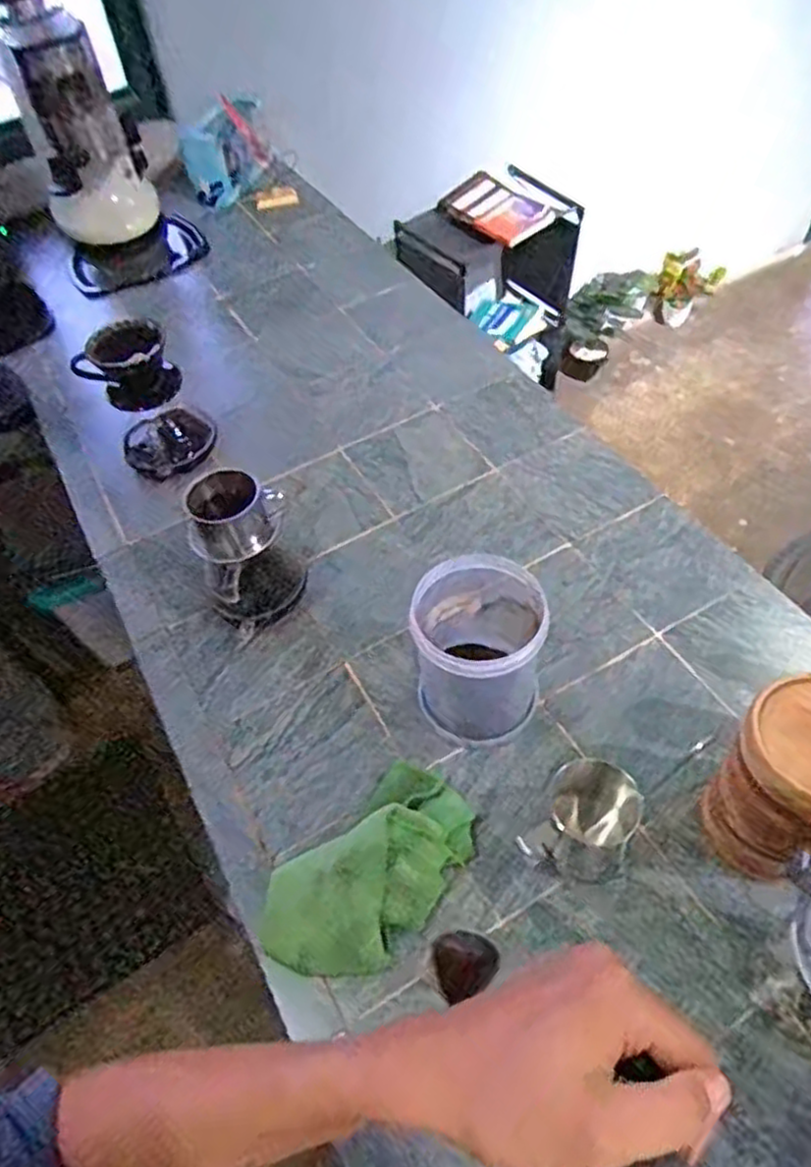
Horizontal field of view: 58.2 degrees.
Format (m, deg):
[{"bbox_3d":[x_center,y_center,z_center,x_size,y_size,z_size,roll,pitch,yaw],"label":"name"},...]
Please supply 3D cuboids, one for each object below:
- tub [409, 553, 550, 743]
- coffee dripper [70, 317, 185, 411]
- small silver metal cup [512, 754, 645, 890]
[{"bbox_3d":[0.067,0.061,0.679,0.116,0.153,0.122,-4,52,3],"label":"tub"},{"bbox_3d":[-0.341,-0.265,0.894,0.113,0.088,0.099,-23,54,-11],"label":"coffee dripper"},{"bbox_3d":[0.147,0.192,0.598,0.080,0.111,0.074,-3,52,4],"label":"small silver metal cup"}]

